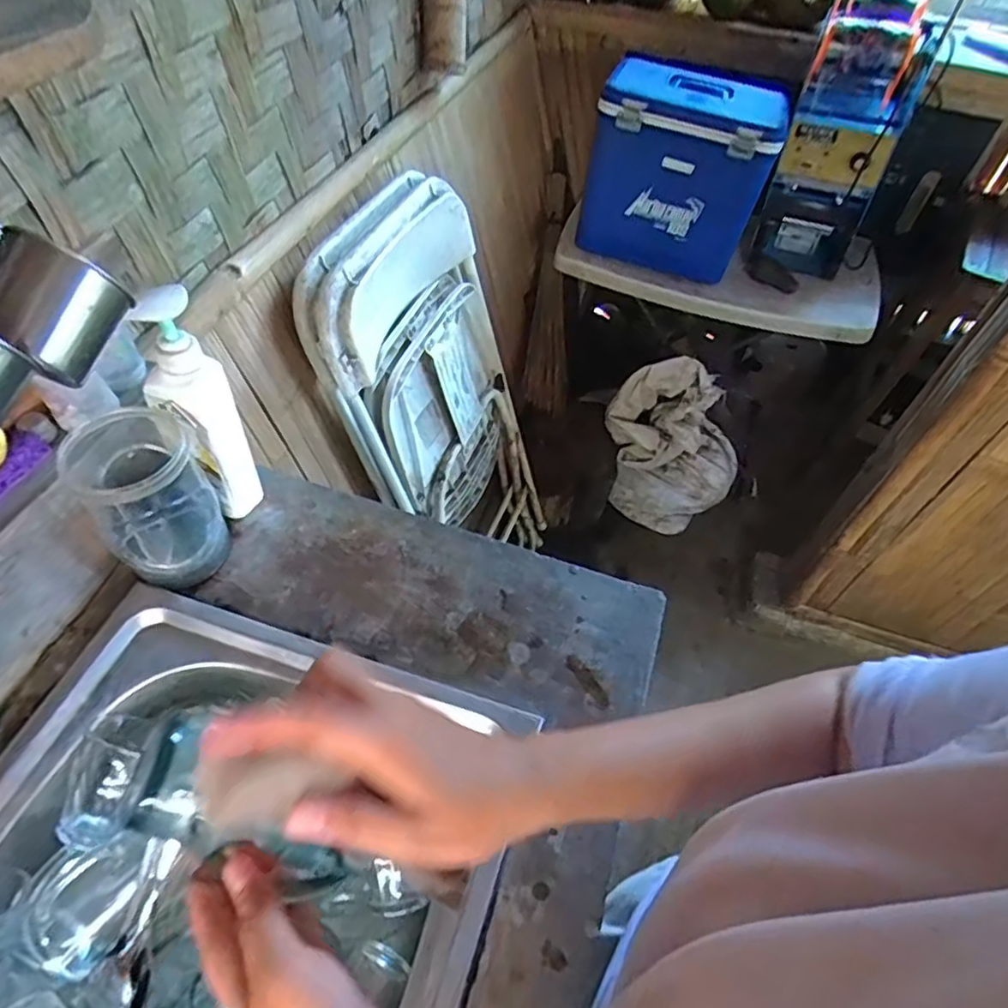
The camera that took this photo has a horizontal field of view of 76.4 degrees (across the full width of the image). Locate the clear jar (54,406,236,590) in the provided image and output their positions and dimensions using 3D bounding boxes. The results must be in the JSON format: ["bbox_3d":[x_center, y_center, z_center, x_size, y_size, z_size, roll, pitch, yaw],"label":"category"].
[{"bbox_3d":[-0.317,-0.008,0.580,0.095,0.140,0.104,3,51,-3],"label":"clear jar"}]

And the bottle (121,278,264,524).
[{"bbox_3d":[-0.276,-0.077,0.582,0.066,0.234,0.046,-26,58,-23],"label":"bottle"}]

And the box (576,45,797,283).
[{"bbox_3d":[0.356,-0.689,1.378,0.368,0.365,0.213,29,55,17],"label":"box"}]

